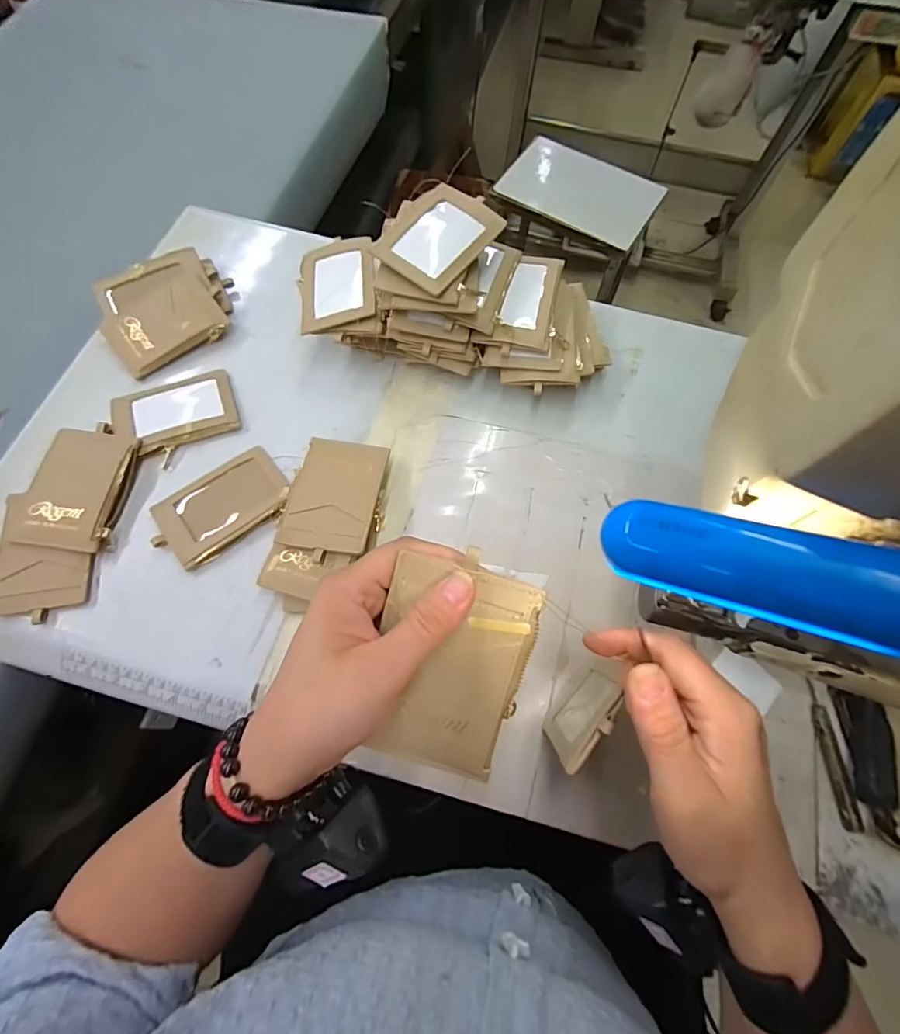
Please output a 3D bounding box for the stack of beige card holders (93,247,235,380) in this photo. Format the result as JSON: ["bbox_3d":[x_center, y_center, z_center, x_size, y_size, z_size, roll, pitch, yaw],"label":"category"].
[{"bbox_3d":[-0.300,-0.223,0.501,0.133,0.026,0.124,-36,75,-14],"label":"stack of beige card holders"}]

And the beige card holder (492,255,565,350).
[{"bbox_3d":[0.077,-0.210,0.457,0.050,0.009,0.103,14,74,3],"label":"beige card holder"}]

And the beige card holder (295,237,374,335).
[{"bbox_3d":[-0.110,-0.232,0.463,0.078,0.013,0.108,-12,68,5],"label":"beige card holder"}]

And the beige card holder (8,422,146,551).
[{"bbox_3d":[-0.326,-0.027,0.420,0.077,0.022,0.114,6,69,0],"label":"beige card holder"}]

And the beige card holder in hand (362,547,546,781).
[{"bbox_3d":[0.001,0.075,0.237,0.071,0.006,0.109,13,97,4],"label":"beige card holder in hand"}]

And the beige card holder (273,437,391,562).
[{"bbox_3d":[-0.099,-0.019,0.408,0.075,0.006,0.112,9,63,3],"label":"beige card holder"}]

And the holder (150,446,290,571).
[{"bbox_3d":[-0.205,-0.010,0.427,0.116,0.010,0.074,-36,74,-14],"label":"holder"}]

